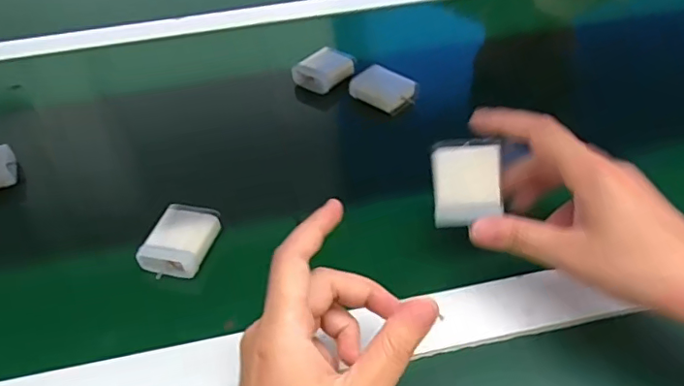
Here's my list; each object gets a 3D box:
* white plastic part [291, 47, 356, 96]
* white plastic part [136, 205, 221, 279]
[{"bbox_3d":[-0.018,-0.121,0.543,0.054,0.017,0.044,-36,52,-27],"label":"white plastic part"},{"bbox_3d":[-0.114,0.033,0.395,0.041,0.016,0.057,9,46,14],"label":"white plastic part"}]

